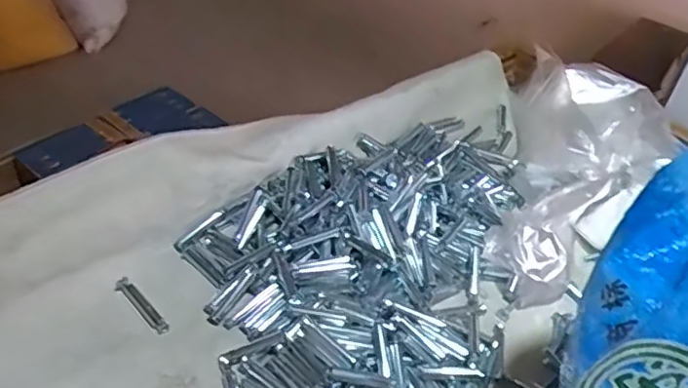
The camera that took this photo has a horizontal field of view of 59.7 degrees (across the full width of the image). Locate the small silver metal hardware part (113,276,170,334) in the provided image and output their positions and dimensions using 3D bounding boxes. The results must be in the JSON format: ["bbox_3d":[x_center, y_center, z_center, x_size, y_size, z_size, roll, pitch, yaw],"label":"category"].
[{"bbox_3d":[-0.166,0.090,0.490,0.012,0.007,0.060,-31,54,-35],"label":"small silver metal hardware part"}]

